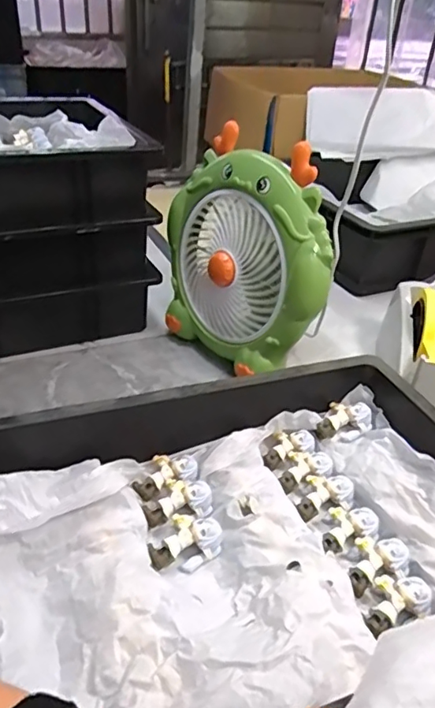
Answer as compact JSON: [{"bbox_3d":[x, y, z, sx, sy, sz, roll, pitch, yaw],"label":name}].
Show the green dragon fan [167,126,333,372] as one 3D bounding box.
[{"bbox_3d":[0.027,-0.114,0.658,0.076,0.252,0.240,-19,40,-30],"label":"green dragon fan"}]

